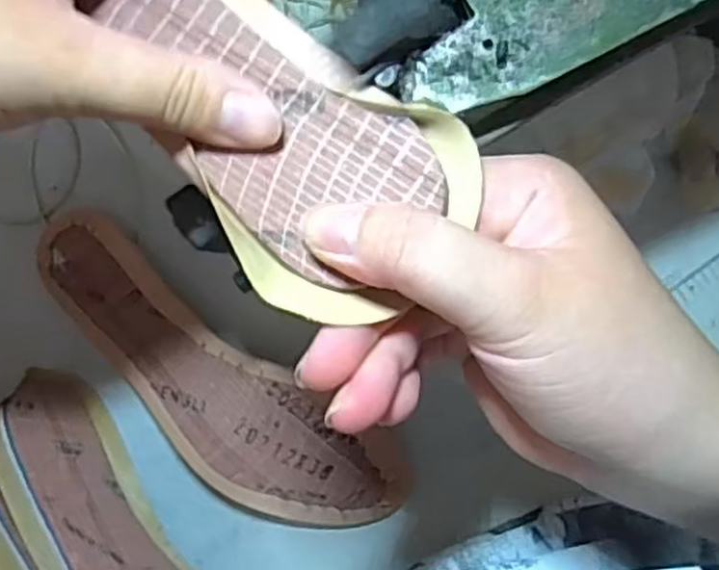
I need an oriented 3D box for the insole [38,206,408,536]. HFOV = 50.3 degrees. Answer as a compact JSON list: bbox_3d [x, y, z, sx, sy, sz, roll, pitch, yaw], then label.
[{"bbox_3d":[-0.078,0.054,0.398,0.226,0.028,0.070,36,94,1],"label":"insole"}]

